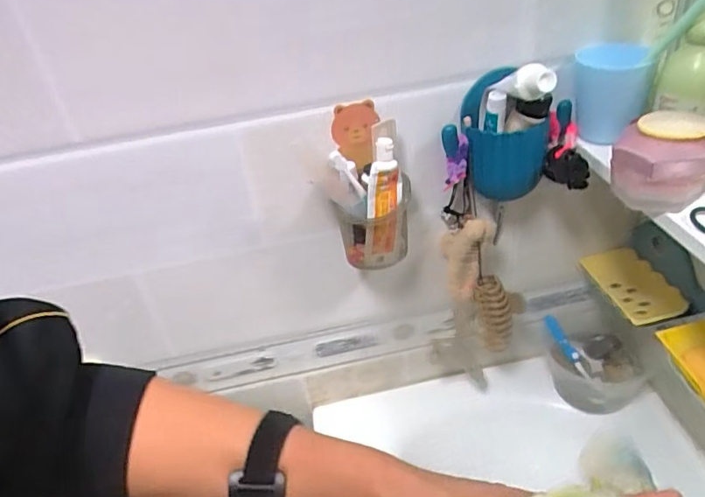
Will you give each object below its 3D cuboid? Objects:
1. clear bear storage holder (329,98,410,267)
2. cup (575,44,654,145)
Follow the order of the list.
[{"bbox_3d":[0.019,-0.058,0.562,0.074,0.161,0.078,-4,35,4],"label":"clear bear storage holder"},{"bbox_3d":[0.262,-0.159,0.547,0.071,0.082,0.069,8,38,20],"label":"cup"}]

